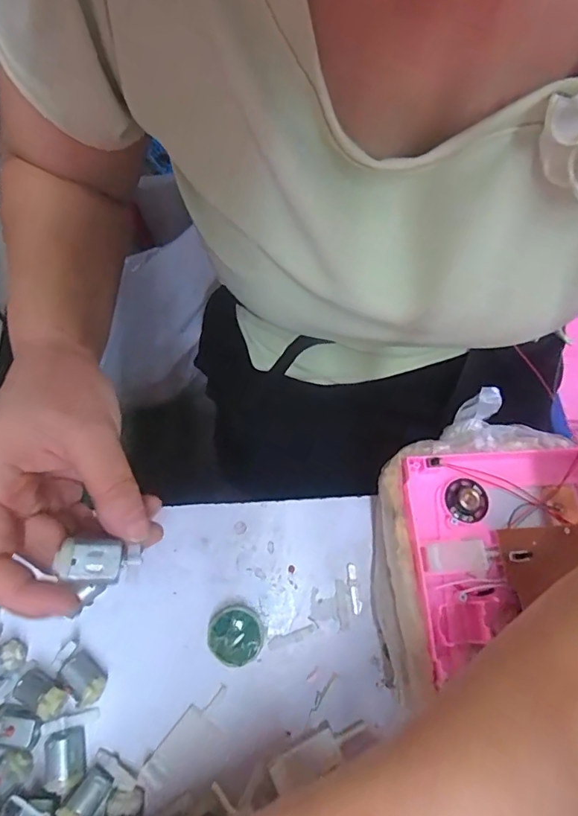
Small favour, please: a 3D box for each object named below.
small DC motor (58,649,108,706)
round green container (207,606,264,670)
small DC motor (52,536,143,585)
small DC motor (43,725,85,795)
[{"bbox_3d":[-0.123,0.161,0.288,0.028,0.018,0.020,29,68,11],"label":"small DC motor"},{"bbox_3d":[-0.033,0.142,0.299,0.033,0.019,0.034,1,66,-2],"label":"round green container"},{"bbox_3d":[-0.084,0.068,0.211,0.034,0.016,0.018,12,65,-13],"label":"small DC motor"},{"bbox_3d":[-0.128,0.199,0.271,0.017,0.017,0.028,-9,67,-6],"label":"small DC motor"}]

